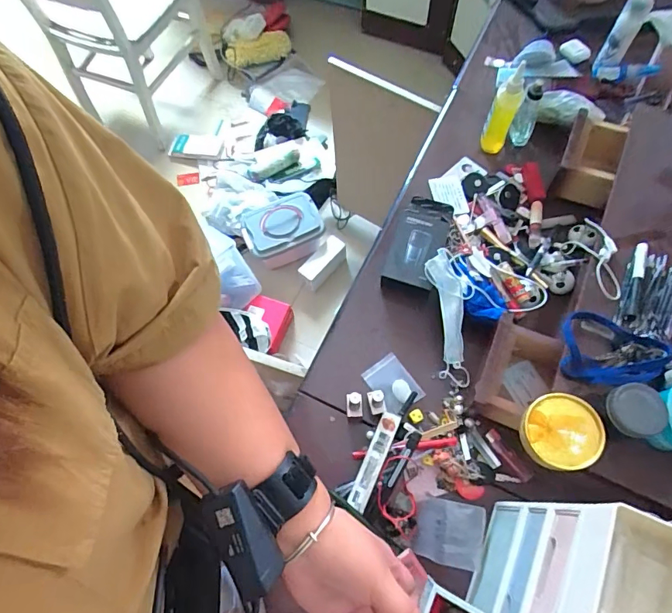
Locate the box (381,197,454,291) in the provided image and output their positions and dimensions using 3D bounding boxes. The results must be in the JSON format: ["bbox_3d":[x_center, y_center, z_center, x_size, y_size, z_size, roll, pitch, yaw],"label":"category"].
[{"bbox_3d":[0.134,-0.111,0.718,0.082,0.032,0.173,17,69,10],"label":"box"}]

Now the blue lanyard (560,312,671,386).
[{"bbox_3d":[0.343,0.053,0.543,0.114,0.045,0.098,10,68,7],"label":"blue lanyard"}]

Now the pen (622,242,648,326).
[{"bbox_3d":[0.402,-0.029,0.590,0.018,0.015,0.123,18,69,10],"label":"pen"}]

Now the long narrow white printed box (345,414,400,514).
[{"bbox_3d":[0.051,0.208,0.591,0.025,0.005,0.132,22,82,13],"label":"long narrow white printed box"}]

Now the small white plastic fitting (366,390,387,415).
[{"bbox_3d":[0.056,0.133,0.604,0.023,0.079,0.026,-7,67,0],"label":"small white plastic fitting"}]

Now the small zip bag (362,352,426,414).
[{"bbox_3d":[0.084,0.114,0.652,0.061,0.014,0.077,-32,69,-10],"label":"small zip bag"}]

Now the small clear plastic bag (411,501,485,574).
[{"bbox_3d":[0.139,0.281,0.550,0.084,0.022,0.071,-4,67,34],"label":"small clear plastic bag"}]

